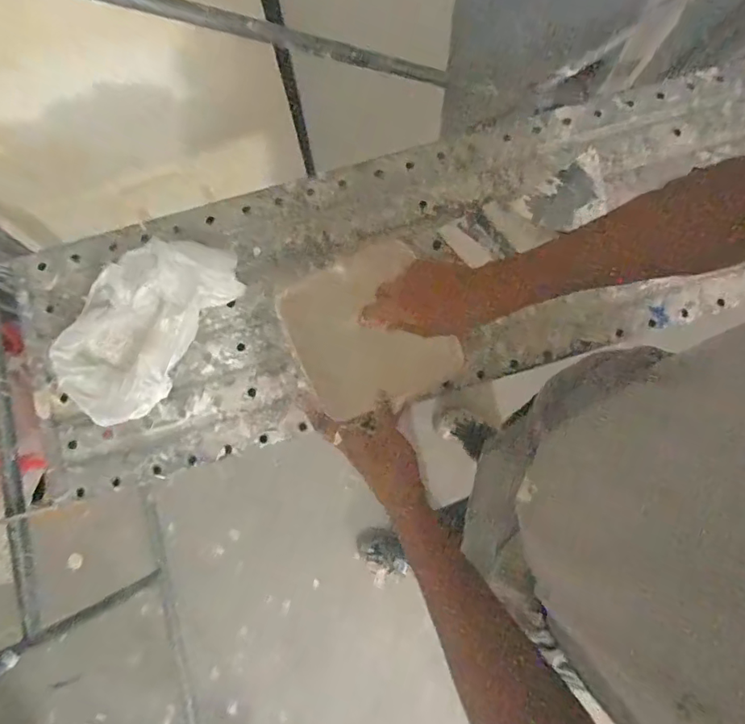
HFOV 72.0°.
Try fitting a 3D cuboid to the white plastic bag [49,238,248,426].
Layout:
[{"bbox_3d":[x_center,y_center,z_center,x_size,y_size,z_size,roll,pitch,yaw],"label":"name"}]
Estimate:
[{"bbox_3d":[-0.311,-0.057,0.707,0.156,0.067,0.279,32,81,6],"label":"white plastic bag"}]

